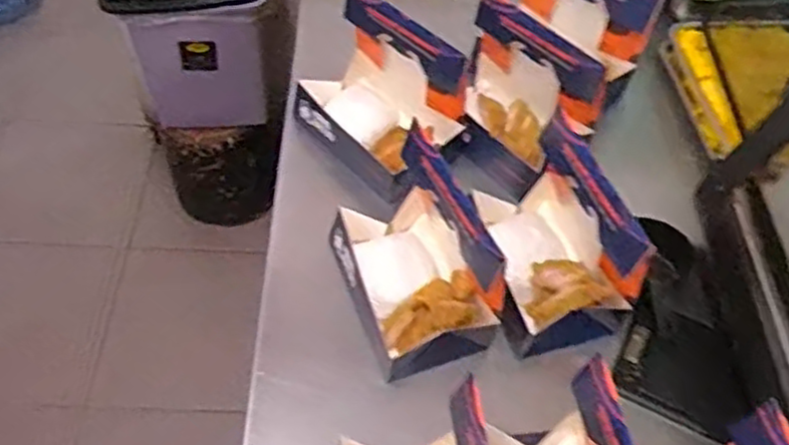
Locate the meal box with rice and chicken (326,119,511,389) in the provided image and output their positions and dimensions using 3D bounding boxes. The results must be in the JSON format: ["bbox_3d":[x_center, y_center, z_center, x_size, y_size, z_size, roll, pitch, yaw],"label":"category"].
[{"bbox_3d":[0.016,0.025,0.684,0.110,0.134,0.178,-18,57,-17],"label":"meal box with rice and chicken"}]

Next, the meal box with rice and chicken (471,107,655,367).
[{"bbox_3d":[0.151,0.010,0.709,0.122,0.146,0.175,-13,56,-14],"label":"meal box with rice and chicken"}]

